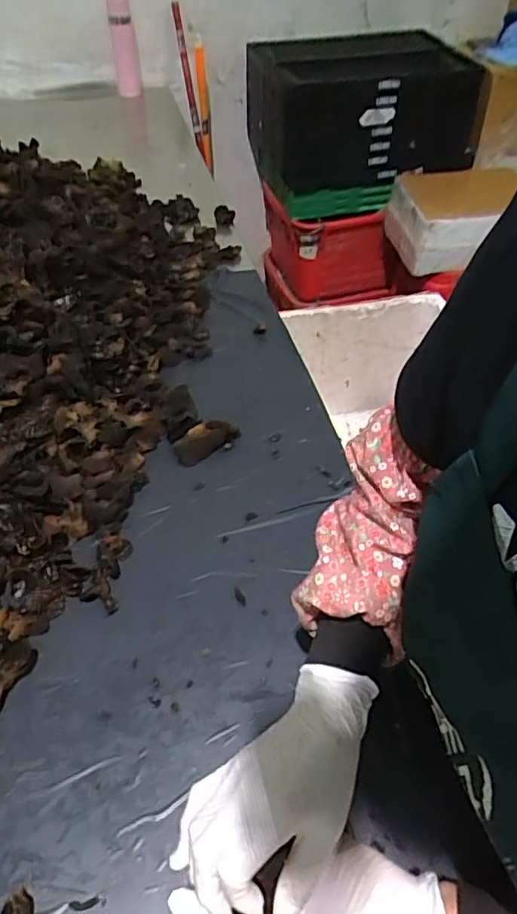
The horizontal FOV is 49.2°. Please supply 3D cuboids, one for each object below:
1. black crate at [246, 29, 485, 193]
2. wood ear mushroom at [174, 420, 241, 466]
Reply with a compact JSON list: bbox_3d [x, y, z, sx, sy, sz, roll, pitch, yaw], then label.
[{"bbox_3d":[0.303,-1.035,1.669,0.601,0.316,0.344,-16,49,-13],"label":"black crate"},{"bbox_3d":[-0.068,-0.023,0.726,0.085,0.021,0.040,-30,53,-24],"label":"wood ear mushroom"}]

